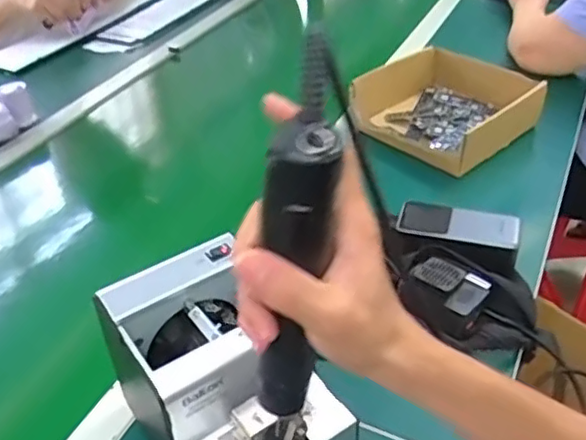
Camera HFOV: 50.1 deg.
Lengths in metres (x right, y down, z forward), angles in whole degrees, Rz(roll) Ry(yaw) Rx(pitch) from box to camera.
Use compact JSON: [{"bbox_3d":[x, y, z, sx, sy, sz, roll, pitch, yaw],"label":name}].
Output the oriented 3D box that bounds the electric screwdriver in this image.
[{"bbox_3d":[0.004,0.022,0.330,0.030,0.227,0.042,14,38,12],"label":"electric screwdriver"}]

